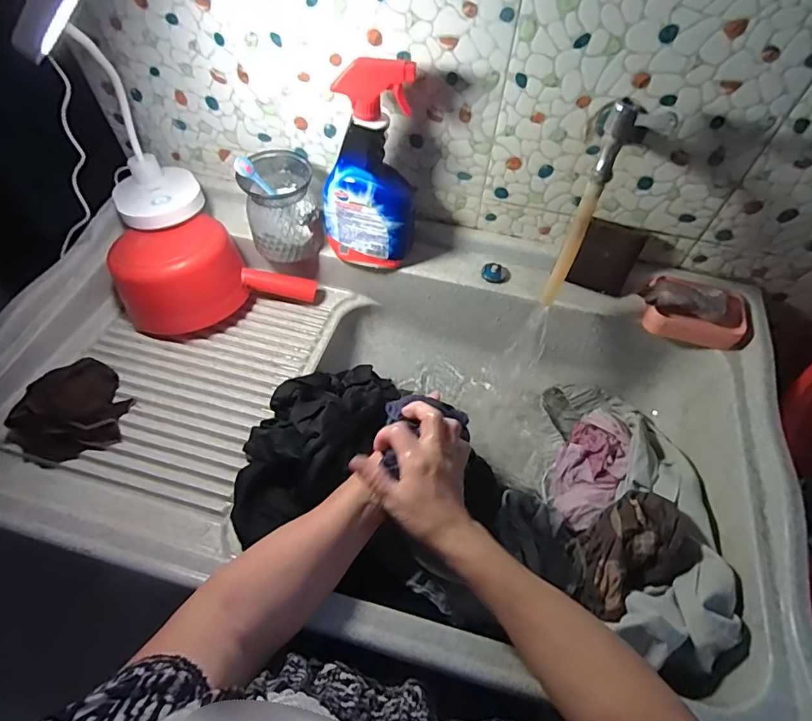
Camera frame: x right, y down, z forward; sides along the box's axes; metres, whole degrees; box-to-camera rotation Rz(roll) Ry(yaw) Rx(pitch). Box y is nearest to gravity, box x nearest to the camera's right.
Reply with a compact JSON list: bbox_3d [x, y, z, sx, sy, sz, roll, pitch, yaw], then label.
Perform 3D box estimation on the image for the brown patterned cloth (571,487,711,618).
[{"bbox_3d":[0.264,0.223,0.556,0.155,0.076,0.095,-25,61,-16],"label":"brown patterned cloth"}]

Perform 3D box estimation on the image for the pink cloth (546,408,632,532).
[{"bbox_3d":[0.265,0.157,0.683,0.099,0.030,0.171,7,66,48],"label":"pink cloth"}]

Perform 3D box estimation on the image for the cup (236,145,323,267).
[{"bbox_3d":[-0.181,-0.223,0.690,0.101,0.120,0.103,-13,58,-10],"label":"cup"}]

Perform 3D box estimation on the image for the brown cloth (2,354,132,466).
[{"bbox_3d":[-0.414,0.068,0.581,0.116,0.056,0.129,38,64,21],"label":"brown cloth"}]

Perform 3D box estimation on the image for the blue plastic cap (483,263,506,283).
[{"bbox_3d":[0.132,-0.132,0.706,0.034,0.014,0.027,13,58,7],"label":"blue plastic cap"}]

